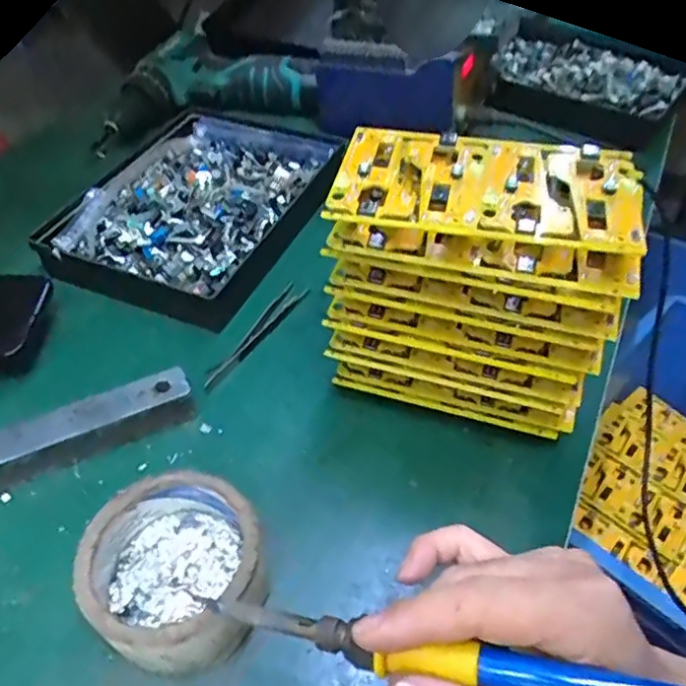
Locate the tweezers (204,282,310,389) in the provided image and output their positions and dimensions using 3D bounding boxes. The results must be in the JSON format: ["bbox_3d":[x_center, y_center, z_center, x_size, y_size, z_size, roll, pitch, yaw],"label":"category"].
[{"bbox_3d":[-0.061,-0.007,0.441,0.019,0.006,0.108,23,52,22],"label":"tweezers"}]

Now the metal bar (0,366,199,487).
[{"bbox_3d":[-0.159,0.053,0.375,0.136,0.028,0.024,-20,50,-16],"label":"metal bar"}]

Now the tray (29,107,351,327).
[{"bbox_3d":[-0.117,-0.125,0.530,0.175,0.028,0.240,17,50,17],"label":"tray"}]

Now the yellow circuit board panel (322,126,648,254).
[{"bbox_3d":[0.068,-0.075,0.298,0.143,0.014,0.079,8,48,10],"label":"yellow circuit board panel"}]

